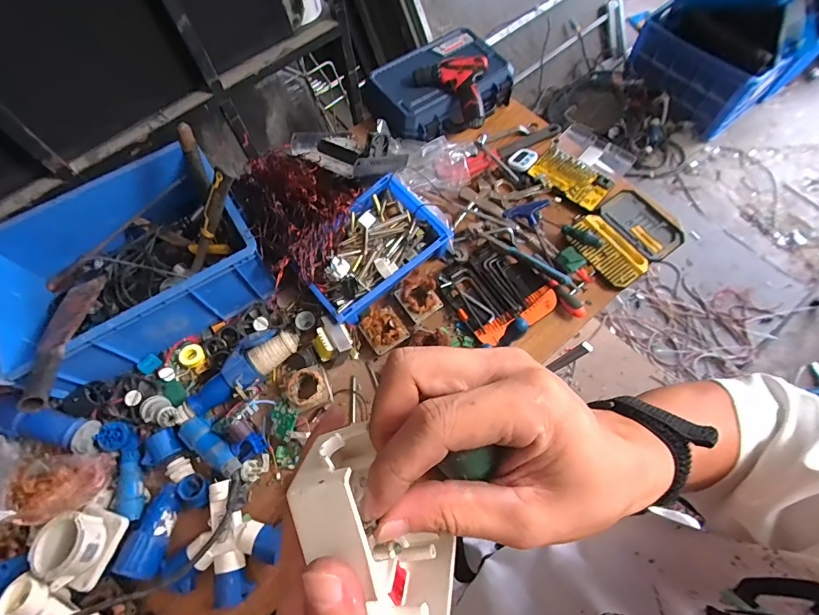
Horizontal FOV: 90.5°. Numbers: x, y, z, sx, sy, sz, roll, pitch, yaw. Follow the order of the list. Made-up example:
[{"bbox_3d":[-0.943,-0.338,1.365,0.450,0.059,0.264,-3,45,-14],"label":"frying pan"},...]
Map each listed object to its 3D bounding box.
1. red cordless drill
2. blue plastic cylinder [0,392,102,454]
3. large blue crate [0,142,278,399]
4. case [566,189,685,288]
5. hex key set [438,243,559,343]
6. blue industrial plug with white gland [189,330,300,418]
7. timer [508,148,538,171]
[{"bbox_3d":[0.103,-0.536,1.013,0.187,0.067,0.179,-1,65,2],"label":"red cordless drill"},{"bbox_3d":[-0.679,0.218,0.756,0.210,0.056,0.075,13,66,8],"label":"blue plastic cylinder"},{"bbox_3d":[-0.584,-0.104,0.847,0.478,0.193,0.384,-32,68,-12],"label":"large blue crate"},{"bbox_3d":[0.507,-0.170,0.951,0.247,0.041,0.188,-36,69,-13],"label":"case"},{"bbox_3d":[0.191,-0.038,0.903,0.199,0.020,0.203,-32,68,-12],"label":"hex key set"},{"bbox_3d":[-0.333,0.126,0.812,0.082,0.060,0.238,42,73,19],"label":"blue industrial plug with white gland"},{"bbox_3d":[0.292,-0.387,1.051,0.062,0.011,0.074,36,71,17],"label":"timer"}]

